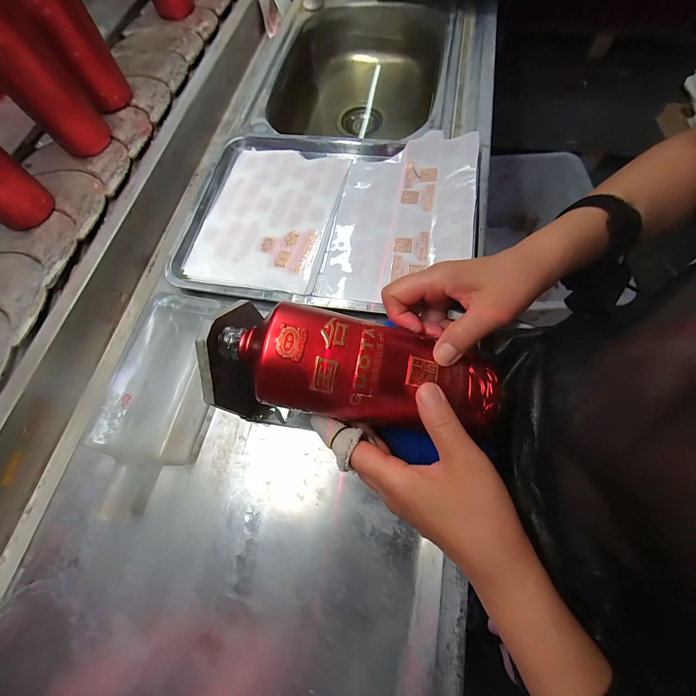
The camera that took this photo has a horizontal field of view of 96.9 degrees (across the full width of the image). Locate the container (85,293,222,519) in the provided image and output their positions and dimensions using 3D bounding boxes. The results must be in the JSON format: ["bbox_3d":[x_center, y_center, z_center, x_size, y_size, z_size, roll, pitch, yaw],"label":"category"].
[{"bbox_3d":[-0.194,0.052,0.327,0.092,0.057,0.214,10,67,2],"label":"container"}]

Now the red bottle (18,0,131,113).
[{"bbox_3d":[-0.390,-0.443,0.417,0.081,0.190,0.071,-29,71,-13],"label":"red bottle"}]

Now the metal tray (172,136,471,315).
[{"bbox_3d":[-0.025,-0.183,0.414,0.375,0.044,0.285,9,67,2],"label":"metal tray"}]

